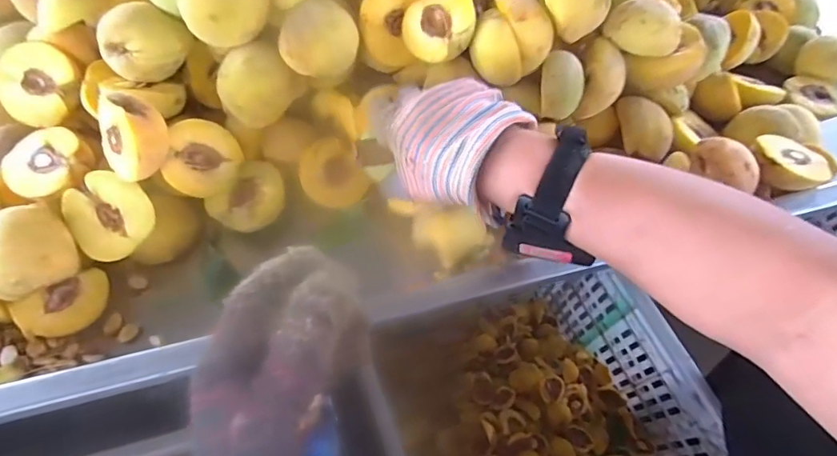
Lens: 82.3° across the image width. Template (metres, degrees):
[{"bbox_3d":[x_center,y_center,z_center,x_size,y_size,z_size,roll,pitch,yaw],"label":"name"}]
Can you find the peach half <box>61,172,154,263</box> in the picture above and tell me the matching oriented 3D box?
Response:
[{"bbox_3d":[-0.256,-0.011,0.406,0.068,0.034,0.068,0,90,-10],"label":"peach half"}]

